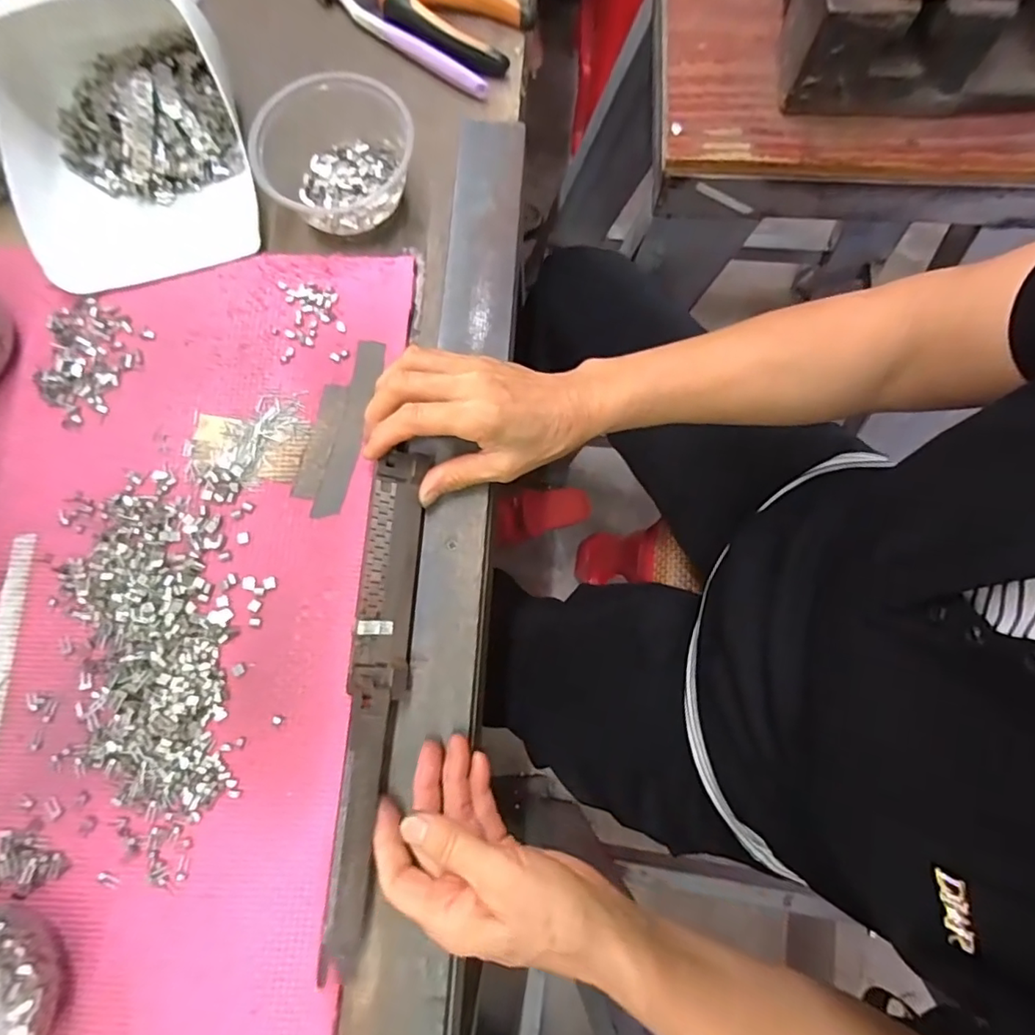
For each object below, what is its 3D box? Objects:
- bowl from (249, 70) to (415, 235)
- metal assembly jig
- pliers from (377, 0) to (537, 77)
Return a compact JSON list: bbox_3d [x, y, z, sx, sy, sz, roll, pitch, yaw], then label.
[{"bbox_3d":[-0.124,-0.249,0.387,0.107,0.048,0.092,-32,80,-6],"label":"bowl"},{"bbox_3d":[-0.082,0.097,0.328,0.030,0.023,0.285,5,77,0],"label":"metal assembly jig"},{"bbox_3d":[-0.066,-0.397,0.437,0.152,0.024,0.064,28,80,8],"label":"pliers"}]

